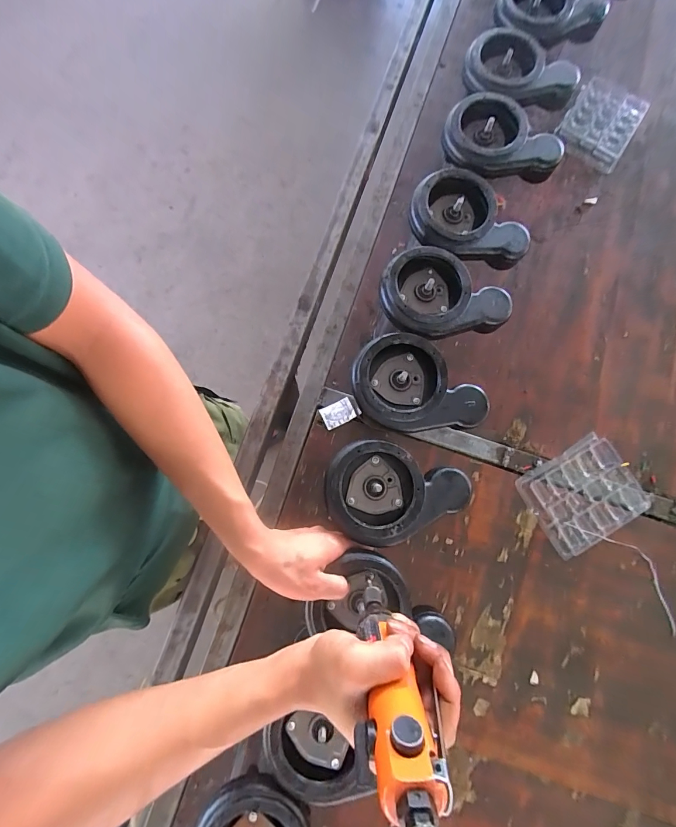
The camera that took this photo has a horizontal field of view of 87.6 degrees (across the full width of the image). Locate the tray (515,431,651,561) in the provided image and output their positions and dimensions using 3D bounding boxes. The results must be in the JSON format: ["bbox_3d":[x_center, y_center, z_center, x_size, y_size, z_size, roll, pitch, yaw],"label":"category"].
[{"bbox_3d":[0.408,0.133,0.581,0.176,0.023,0.145,-29,81,-6],"label":"tray"}]

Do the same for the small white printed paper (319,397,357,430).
[{"bbox_3d":[0.000,0.001,0.606,0.056,0.008,0.040,-25,81,-5],"label":"small white printed paper"}]

